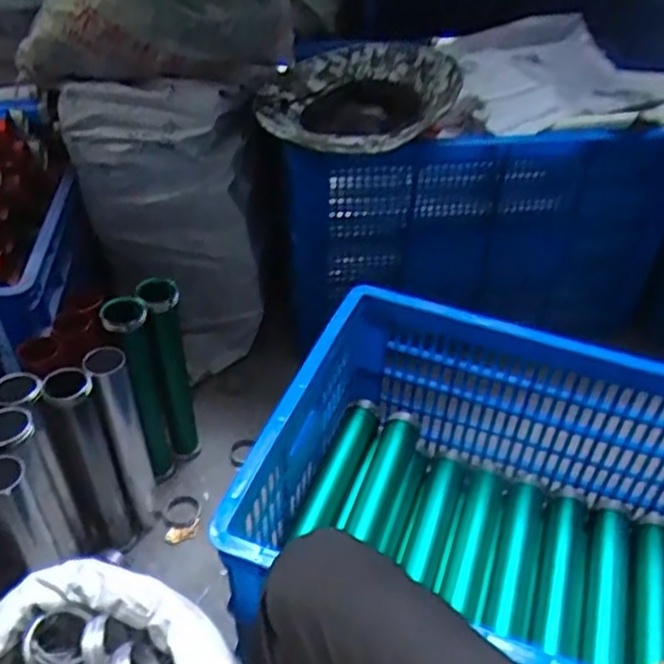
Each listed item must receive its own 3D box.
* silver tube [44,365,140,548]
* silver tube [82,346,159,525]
[{"bbox_3d":[-0.335,0.198,0.932,0.052,0.353,0.069,31,48,28],"label":"silver tube"},{"bbox_3d":[-0.298,0.154,0.943,0.054,0.334,0.061,-11,43,-16],"label":"silver tube"}]

